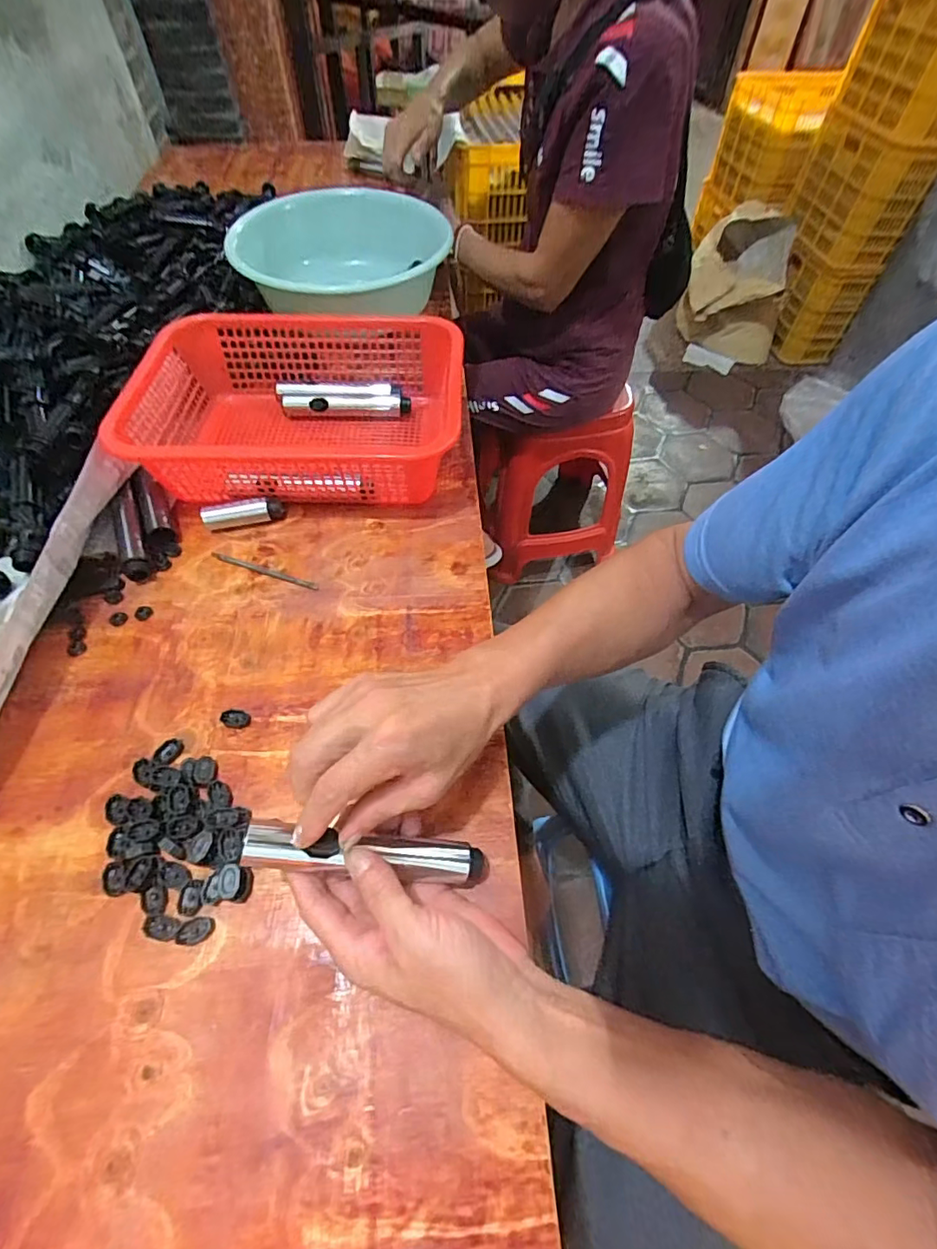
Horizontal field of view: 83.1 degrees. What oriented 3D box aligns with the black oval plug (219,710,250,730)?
[{"bbox_3d":[-0.189,0.076,0.429,0.023,0.005,0.015,8,56,5],"label":"black oval plug"}]

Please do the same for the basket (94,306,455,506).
[{"bbox_3d":[-0.183,-0.234,0.580,0.329,0.088,0.245,1,56,1],"label":"basket"}]

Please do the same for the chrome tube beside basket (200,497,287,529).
[{"bbox_3d":[-0.233,-0.116,0.548,0.080,0.026,0.022,-10,56,-7],"label":"chrome tube beside basket"}]

